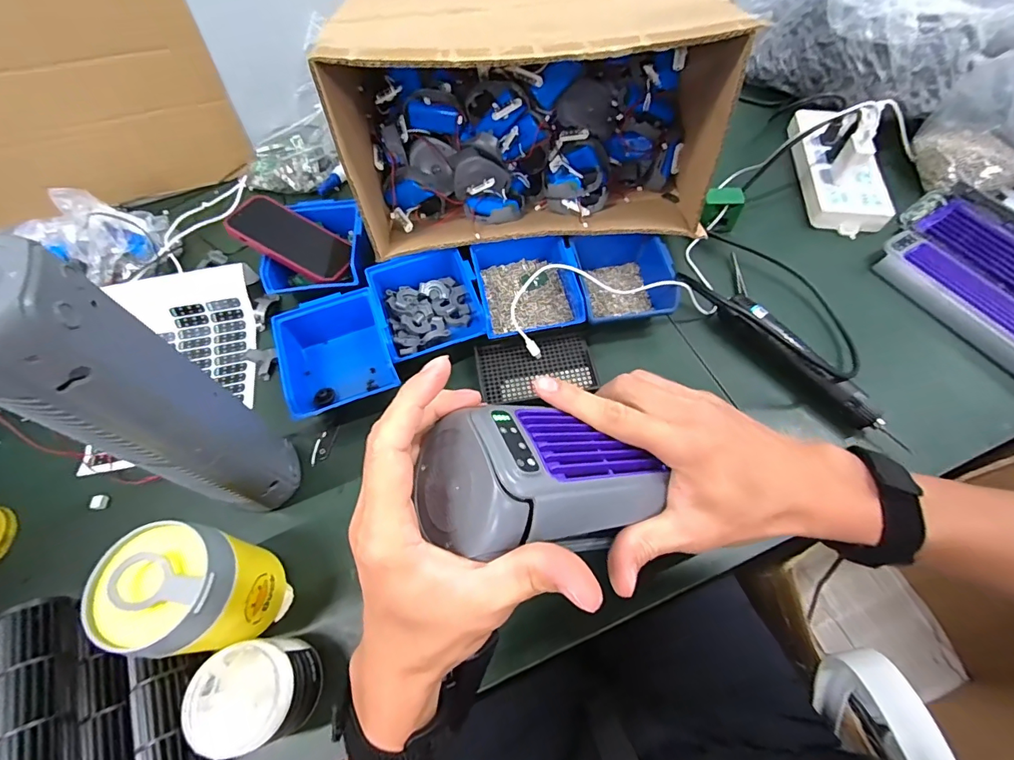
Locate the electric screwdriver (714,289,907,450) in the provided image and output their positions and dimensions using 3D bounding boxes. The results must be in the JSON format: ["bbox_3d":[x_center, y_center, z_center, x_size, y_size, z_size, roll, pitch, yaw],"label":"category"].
[{"bbox_3d":[0.341,-0.015,0.516,0.033,0.043,0.227,-36,66,-16],"label":"electric screwdriver"}]

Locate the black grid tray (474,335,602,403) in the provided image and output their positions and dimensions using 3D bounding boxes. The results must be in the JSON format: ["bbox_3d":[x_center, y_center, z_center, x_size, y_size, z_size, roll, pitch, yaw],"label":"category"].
[{"bbox_3d":[0.034,-0.016,0.535,0.132,0.016,0.076,-7,61,-2],"label":"black grid tray"}]

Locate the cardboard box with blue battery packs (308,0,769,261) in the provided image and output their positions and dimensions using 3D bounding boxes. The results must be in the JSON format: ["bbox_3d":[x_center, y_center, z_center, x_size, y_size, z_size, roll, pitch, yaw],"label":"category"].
[{"bbox_3d":[0.029,-0.307,0.554,0.410,0.250,0.245,-5,61,0],"label":"cardboard box with blue battery packs"}]

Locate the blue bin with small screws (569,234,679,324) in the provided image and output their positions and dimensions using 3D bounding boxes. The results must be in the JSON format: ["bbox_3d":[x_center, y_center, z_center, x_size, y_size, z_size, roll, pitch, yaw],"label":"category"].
[{"bbox_3d":[0.141,-0.129,0.568,0.113,0.061,0.135,-7,61,-1],"label":"blue bin with small screws"}]

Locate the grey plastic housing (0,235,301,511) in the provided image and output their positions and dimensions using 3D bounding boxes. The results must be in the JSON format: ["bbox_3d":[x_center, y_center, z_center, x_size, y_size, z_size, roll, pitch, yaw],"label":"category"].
[{"bbox_3d":[-0.261,0.028,0.354,0.075,0.293,0.079,27,66,16],"label":"grey plastic housing"}]

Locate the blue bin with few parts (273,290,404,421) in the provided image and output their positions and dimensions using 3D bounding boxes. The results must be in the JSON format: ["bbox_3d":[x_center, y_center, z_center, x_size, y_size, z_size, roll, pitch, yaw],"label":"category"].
[{"bbox_3d":[-0.197,-0.028,0.533,0.119,0.070,0.137,-22,63,-9],"label":"blue bin with few parts"}]

